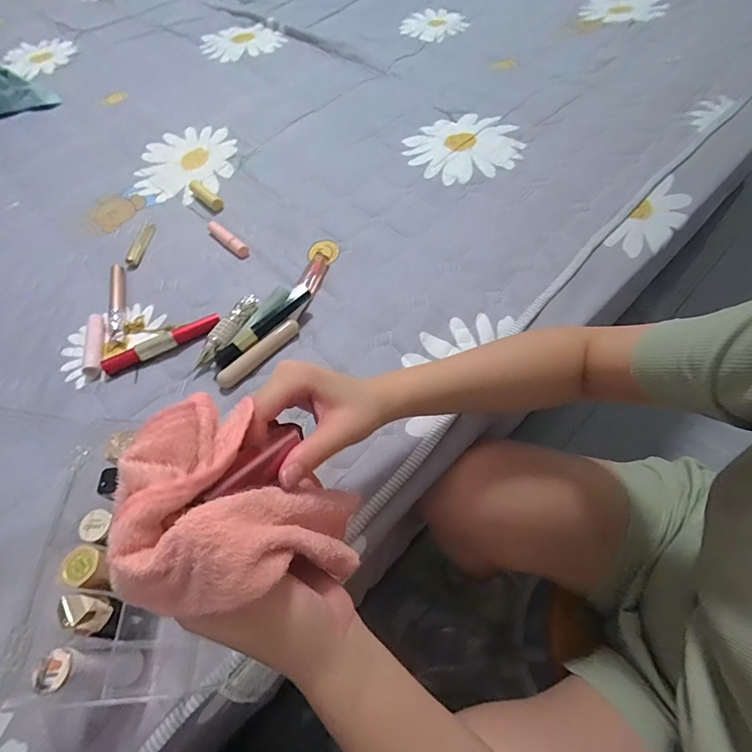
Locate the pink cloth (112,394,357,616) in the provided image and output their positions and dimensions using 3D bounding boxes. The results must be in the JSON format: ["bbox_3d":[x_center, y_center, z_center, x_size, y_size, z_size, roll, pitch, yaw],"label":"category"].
[{"bbox_3d":[-0.064,0.066,0.223,0.095,0.096,0.099,-9,57,-2],"label":"pink cloth"}]

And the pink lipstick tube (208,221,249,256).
[{"bbox_3d":[-0.198,-0.184,0.574,0.077,0.013,0.015,38,67,24],"label":"pink lipstick tube"}]

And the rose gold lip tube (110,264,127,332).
[{"bbox_3d":[-0.313,-0.096,0.519,0.014,0.011,0.115,-18,58,-8],"label":"rose gold lip tube"}]

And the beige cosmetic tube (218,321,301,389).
[{"bbox_3d":[-0.122,-0.025,0.455,0.015,0.016,0.102,38,67,25],"label":"beige cosmetic tube"}]

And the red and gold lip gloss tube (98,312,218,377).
[{"bbox_3d":[-0.233,-0.036,0.473,0.125,0.020,0.017,-30,60,-15],"label":"red and gold lip gloss tube"}]

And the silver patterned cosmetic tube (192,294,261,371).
[{"bbox_3d":[-0.163,-0.051,0.480,0.023,0.023,0.104,21,61,16],"label":"silver patterned cosmetic tube"}]

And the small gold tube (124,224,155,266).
[{"bbox_3d":[-0.316,-0.178,0.578,0.019,0.008,0.082,-2,57,3],"label":"small gold tube"}]

